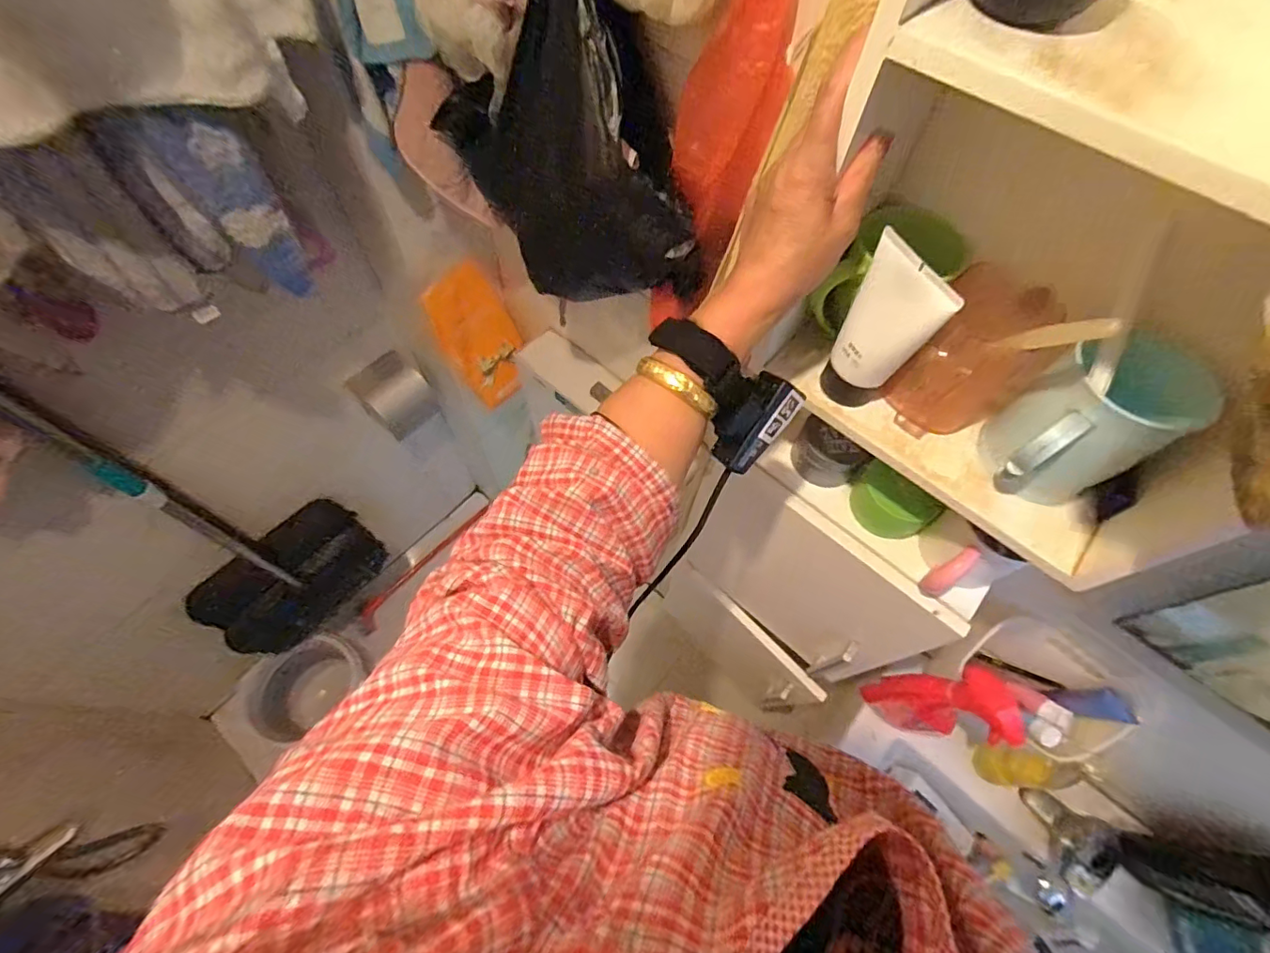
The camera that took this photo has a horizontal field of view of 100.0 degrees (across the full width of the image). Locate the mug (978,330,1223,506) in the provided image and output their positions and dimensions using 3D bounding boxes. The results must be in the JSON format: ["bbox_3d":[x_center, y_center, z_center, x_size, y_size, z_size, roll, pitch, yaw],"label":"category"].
[{"bbox_3d":[0.313,-0.033,0.378,0.131,0.099,0.087,-27,66,-15],"label":"mug"}]

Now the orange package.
[{"bbox_3d":[-0.282,-0.260,1.014,0.057,0.289,0.139,20,67,26],"label":"orange package"}]

